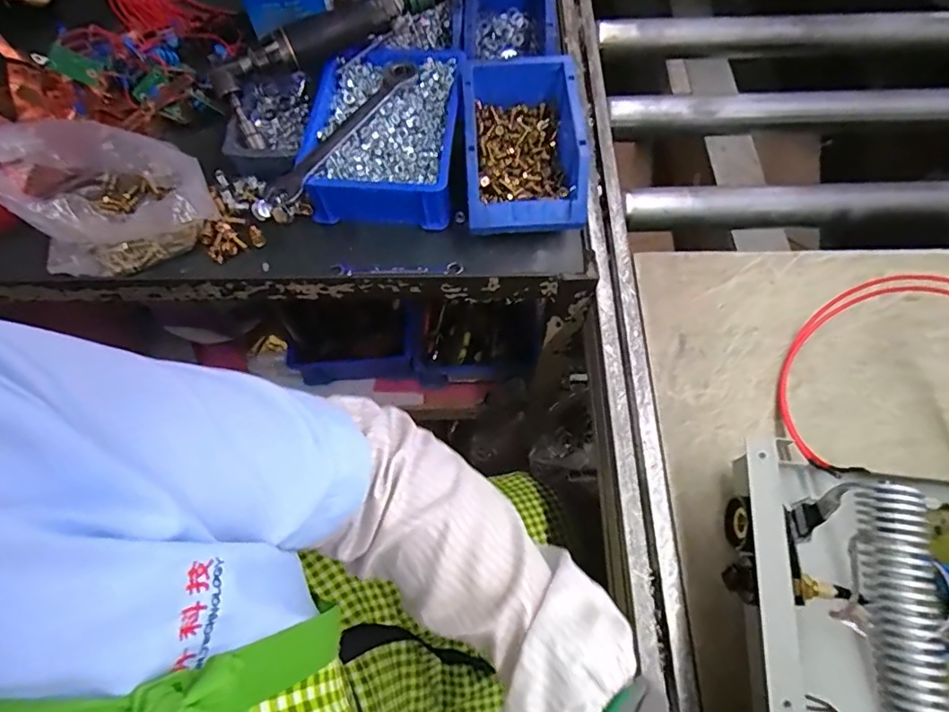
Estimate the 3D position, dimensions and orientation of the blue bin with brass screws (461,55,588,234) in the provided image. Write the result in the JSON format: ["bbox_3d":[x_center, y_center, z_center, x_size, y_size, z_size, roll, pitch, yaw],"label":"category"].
[{"bbox_3d":[0.048,-0.208,0.542,0.112,0.080,0.176,-2,65,0],"label":"blue bin with brass screws"}]

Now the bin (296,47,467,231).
[{"bbox_3d":[-0.089,-0.234,0.565,0.149,0.073,0.199,7,65,4],"label":"bin"}]

